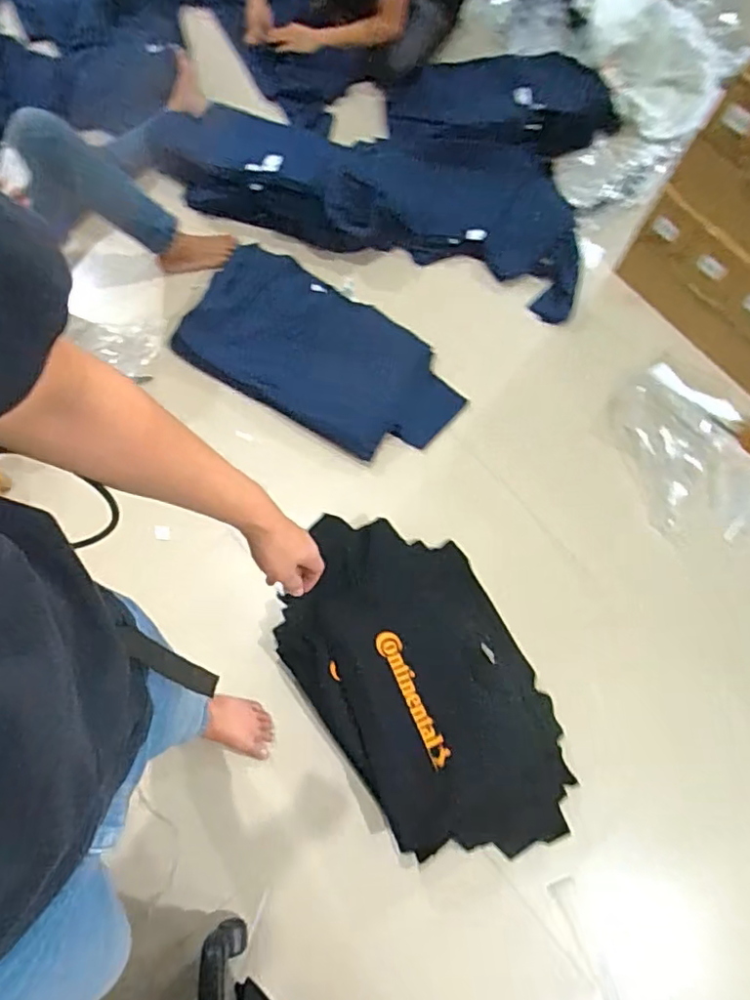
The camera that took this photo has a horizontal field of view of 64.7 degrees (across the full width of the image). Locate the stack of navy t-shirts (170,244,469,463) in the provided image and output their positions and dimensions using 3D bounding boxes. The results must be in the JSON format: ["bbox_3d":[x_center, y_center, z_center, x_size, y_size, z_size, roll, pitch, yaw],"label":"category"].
[{"bbox_3d":[-0.151,-0.392,1.622,0.765,0.058,0.397,31,76,6],"label":"stack of navy t-shirts"}]

